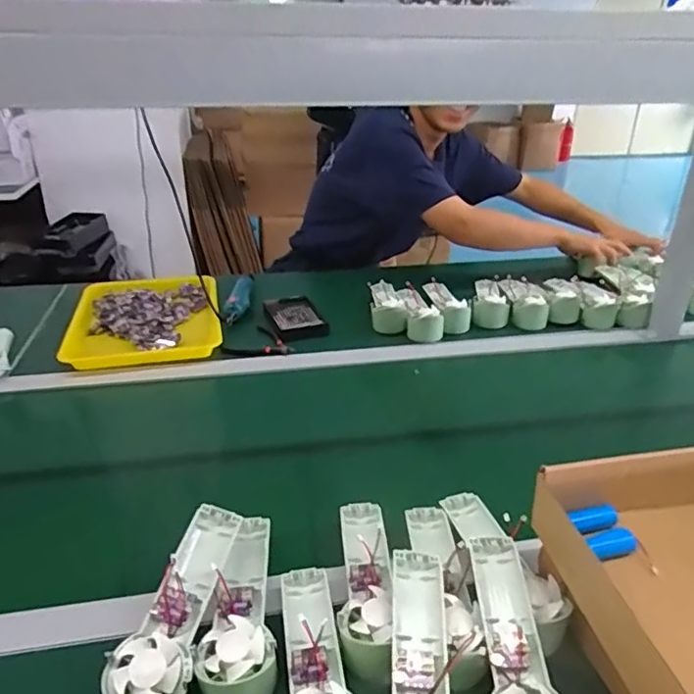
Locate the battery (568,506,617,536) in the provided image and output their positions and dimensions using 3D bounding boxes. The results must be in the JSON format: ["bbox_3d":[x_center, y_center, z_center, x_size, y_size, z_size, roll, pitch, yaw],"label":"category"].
[{"bbox_3d":[0.220,0.154,0.514,0.055,0.014,0.016,-8,29,-16],"label":"battery"}]

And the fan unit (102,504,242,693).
[{"bbox_3d":[-0.136,0.217,0.479,0.059,0.054,0.172,7,44,12],"label":"fan unit"}]

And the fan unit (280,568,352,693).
[{"bbox_3d":[-0.025,0.252,0.463,0.061,0.047,0.171,-3,28,-7],"label":"fan unit"}]

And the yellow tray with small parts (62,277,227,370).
[{"bbox_3d":[-0.352,-0.056,1.036,0.242,0.048,0.304,-5,28,-11],"label":"yellow tray with small parts"}]

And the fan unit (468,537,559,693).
[{"bbox_3d":[0.127,0.236,0.449,0.064,0.040,0.174,0,44,0],"label":"fan unit"}]

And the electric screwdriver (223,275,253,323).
[{"bbox_3d":[-0.200,-0.094,1.092,0.035,0.028,0.178,2,28,3],"label":"electric screwdriver"}]

